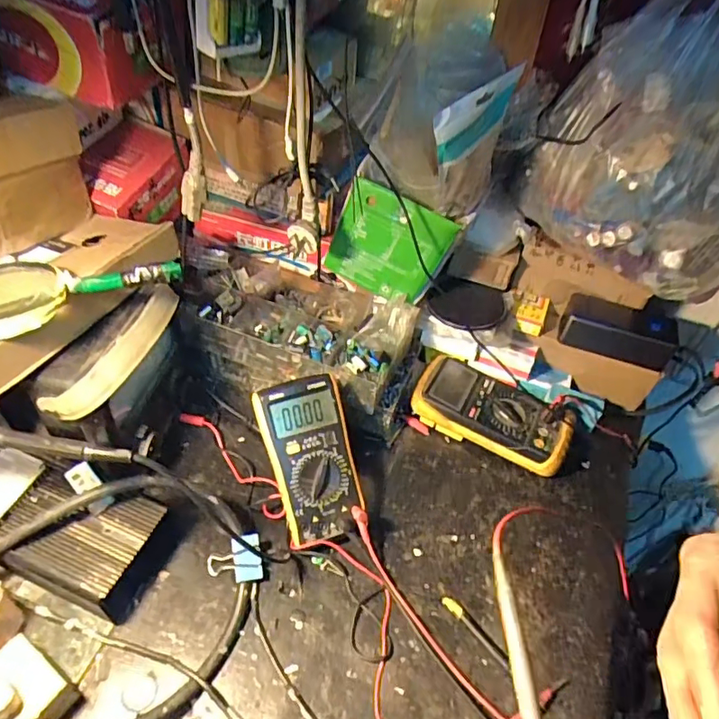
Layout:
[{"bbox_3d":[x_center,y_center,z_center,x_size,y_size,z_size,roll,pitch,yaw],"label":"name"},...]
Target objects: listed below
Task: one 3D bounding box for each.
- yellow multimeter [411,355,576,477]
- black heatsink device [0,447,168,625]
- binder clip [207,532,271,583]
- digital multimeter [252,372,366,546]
[{"bbox_3d":[0.167,0.064,0.674,0.189,0.050,0.104,24,49,18],"label":"yellow multimeter"},{"bbox_3d":[-0.290,0.163,0.527,0.185,0.077,0.102,20,47,13],"label":"black heatsink device"},{"bbox_3d":[-0.119,0.200,0.537,0.061,0.026,0.043,-7,47,-10],"label":"binder clip"},{"bbox_3d":[-0.051,0.103,0.566,0.085,0.037,0.164,-13,89,-16],"label":"digital multimeter"}]

